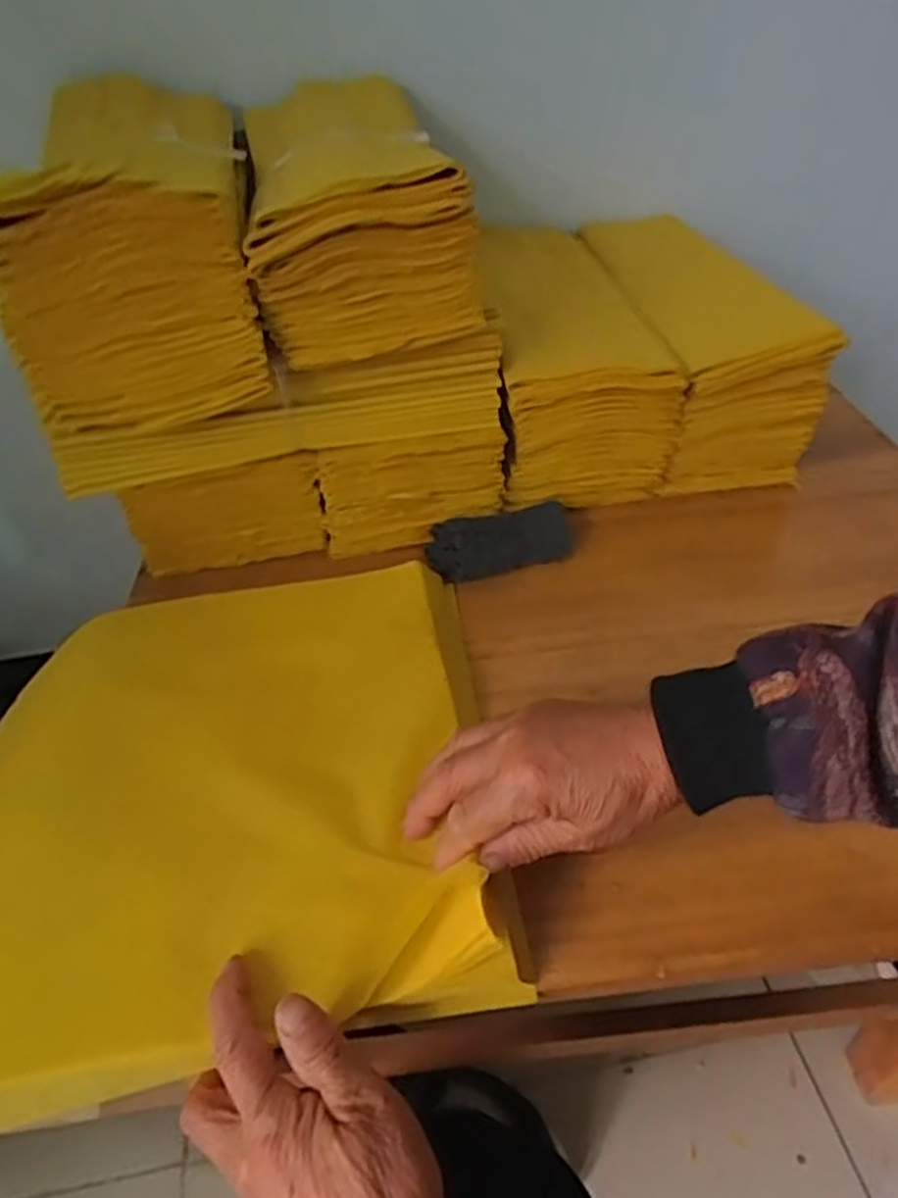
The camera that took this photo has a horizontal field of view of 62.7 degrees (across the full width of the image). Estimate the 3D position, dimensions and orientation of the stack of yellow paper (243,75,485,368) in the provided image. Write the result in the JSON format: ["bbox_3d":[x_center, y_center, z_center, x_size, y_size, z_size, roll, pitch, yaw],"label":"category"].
[{"bbox_3d":[-0.061,-0.275,0.535,0.142,0.108,0.235,-7,42,-3],"label":"stack of yellow paper"}]

